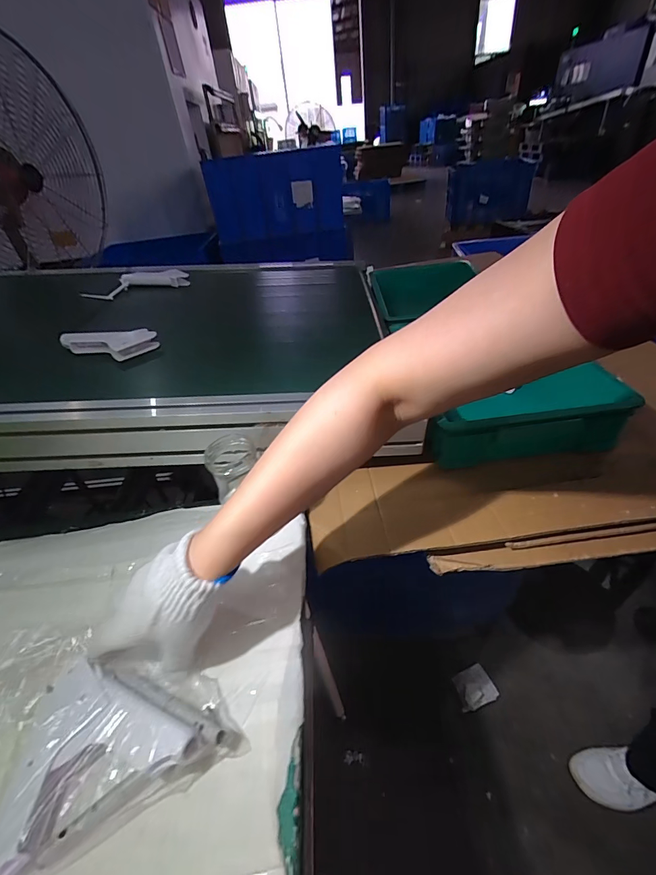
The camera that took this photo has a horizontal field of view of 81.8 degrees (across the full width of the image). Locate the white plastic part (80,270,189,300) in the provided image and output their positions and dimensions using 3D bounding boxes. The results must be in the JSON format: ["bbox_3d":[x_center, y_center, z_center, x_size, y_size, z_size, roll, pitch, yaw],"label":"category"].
[{"bbox_3d":[-0.428,-0.343,0.849,0.224,0.037,0.074,-26,41,-22],"label":"white plastic part"}]

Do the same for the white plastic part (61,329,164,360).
[{"bbox_3d":[-0.349,-0.153,0.606,0.139,0.037,0.063,1,39,11],"label":"white plastic part"}]

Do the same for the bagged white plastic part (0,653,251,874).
[{"bbox_3d":[-0.175,0.234,0.310,0.171,0.040,0.125,-22,40,-17],"label":"bagged white plastic part"}]

